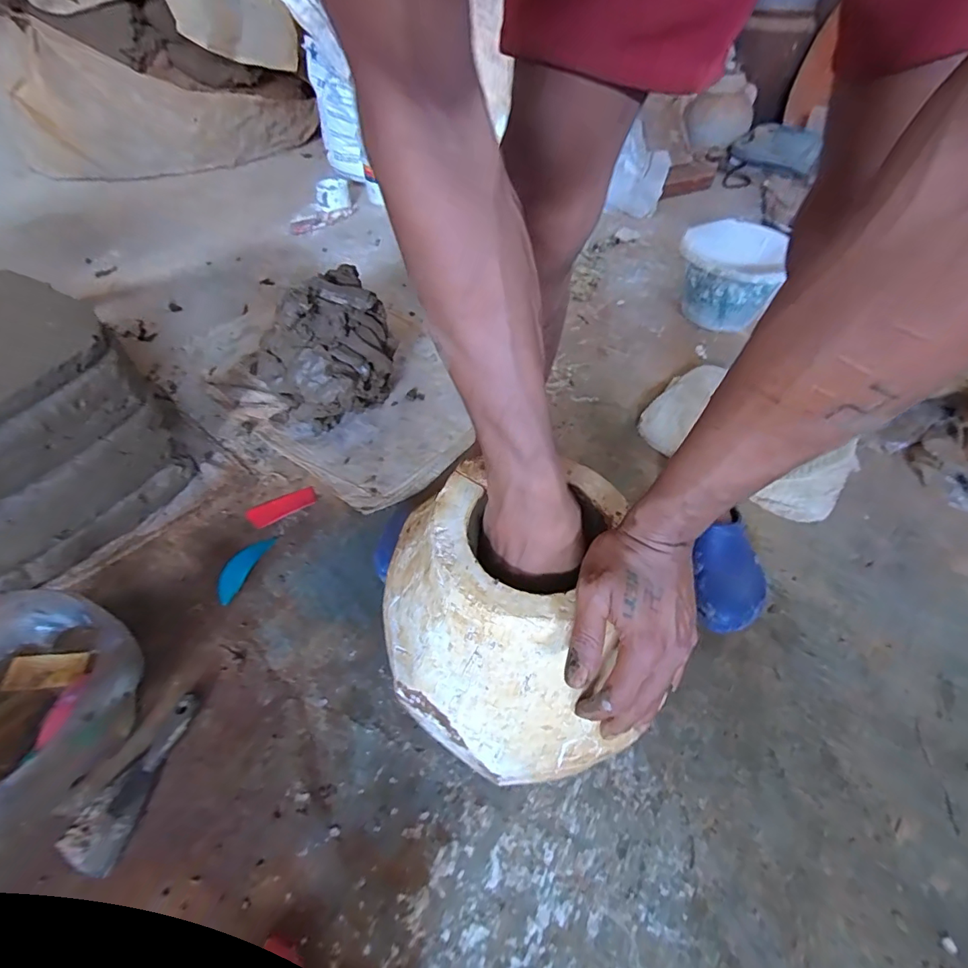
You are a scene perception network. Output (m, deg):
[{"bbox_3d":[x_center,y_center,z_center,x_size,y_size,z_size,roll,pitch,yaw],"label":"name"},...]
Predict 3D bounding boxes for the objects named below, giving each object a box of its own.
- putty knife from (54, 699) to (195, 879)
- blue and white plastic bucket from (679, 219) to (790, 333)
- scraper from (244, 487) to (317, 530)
[{"bbox_3d":[-0.419,0.343,0.581,0.068,0.021,0.182,10,52,9],"label":"putty knife"},{"bbox_3d":[0.546,-0.465,1.123,0.198,0.174,0.192,-1,51,1],"label":"blue and white plastic bucket"},{"bbox_3d":[-0.345,0.038,0.838,0.112,0.004,0.045,-27,56,-19],"label":"scraper"}]

